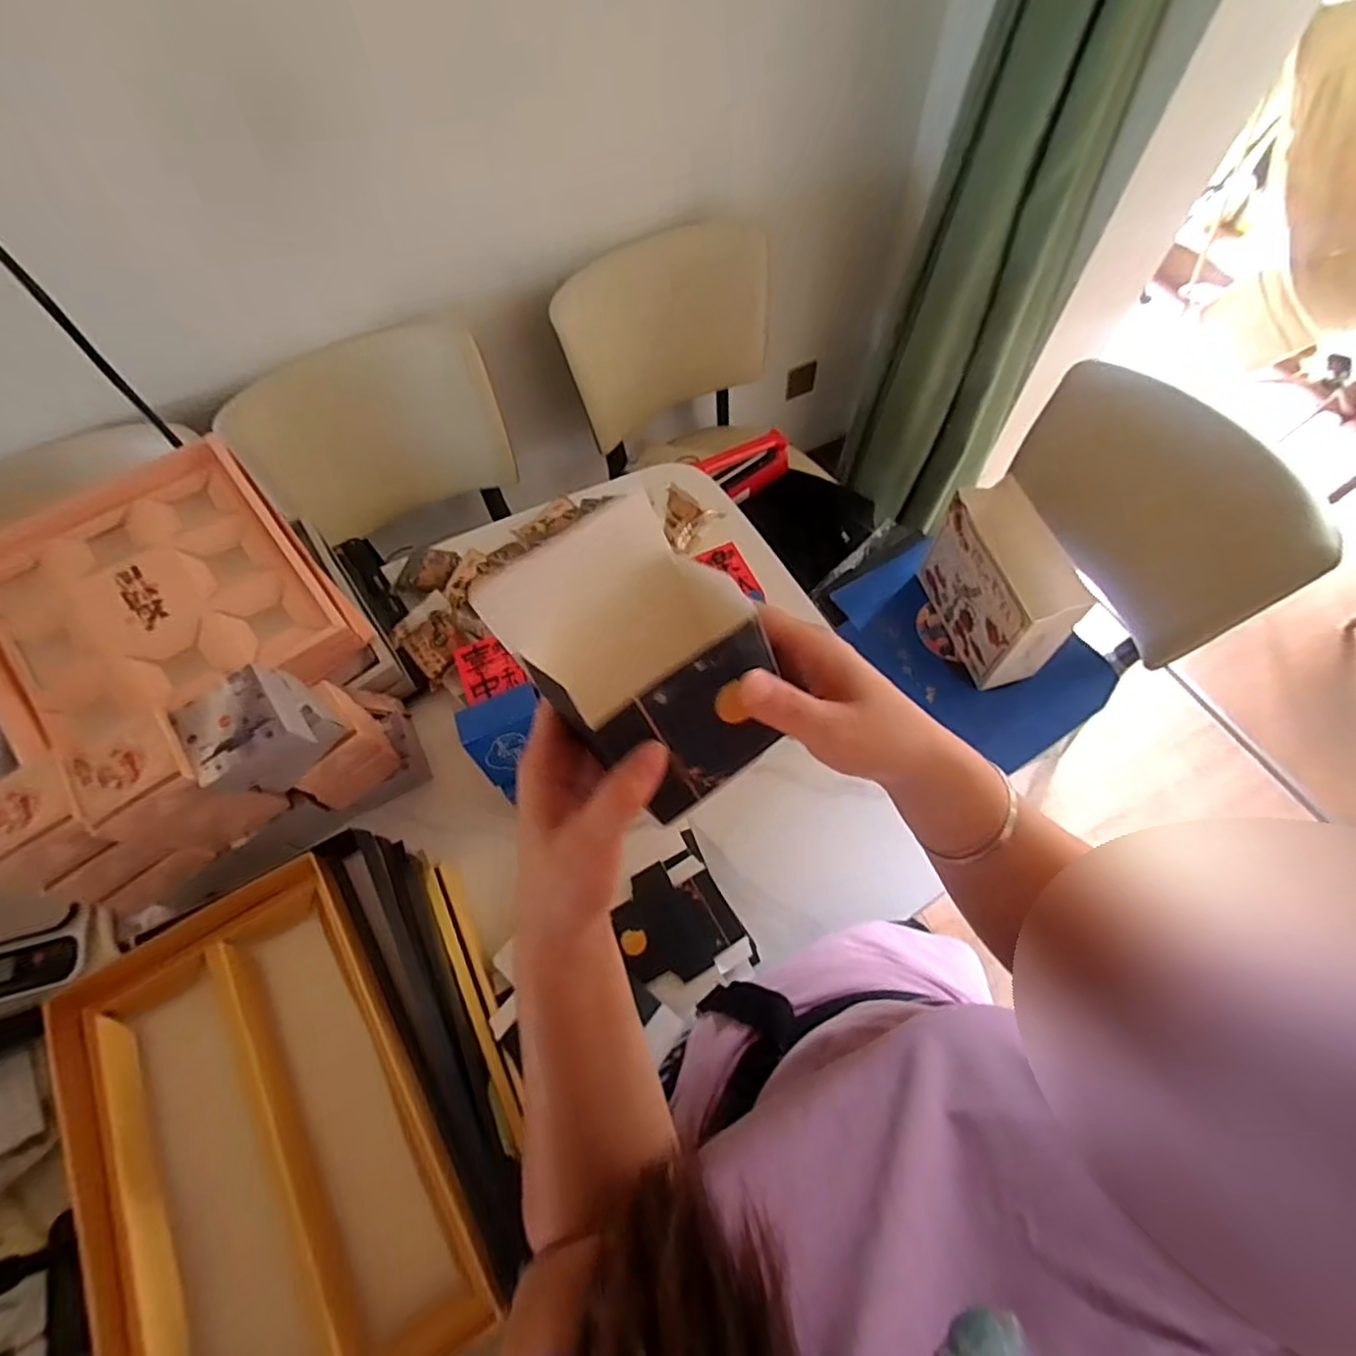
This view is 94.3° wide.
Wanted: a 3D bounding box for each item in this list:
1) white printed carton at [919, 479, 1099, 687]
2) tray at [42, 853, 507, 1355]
[{"bbox_3d":[0.536,-0.158,1.061,0.109,0.211,0.280,-13,63,-4],"label":"white printed carton"},{"bbox_3d":[-0.330,0.369,0.510,0.232,0.077,0.402,-32,66,-13],"label":"tray"}]

